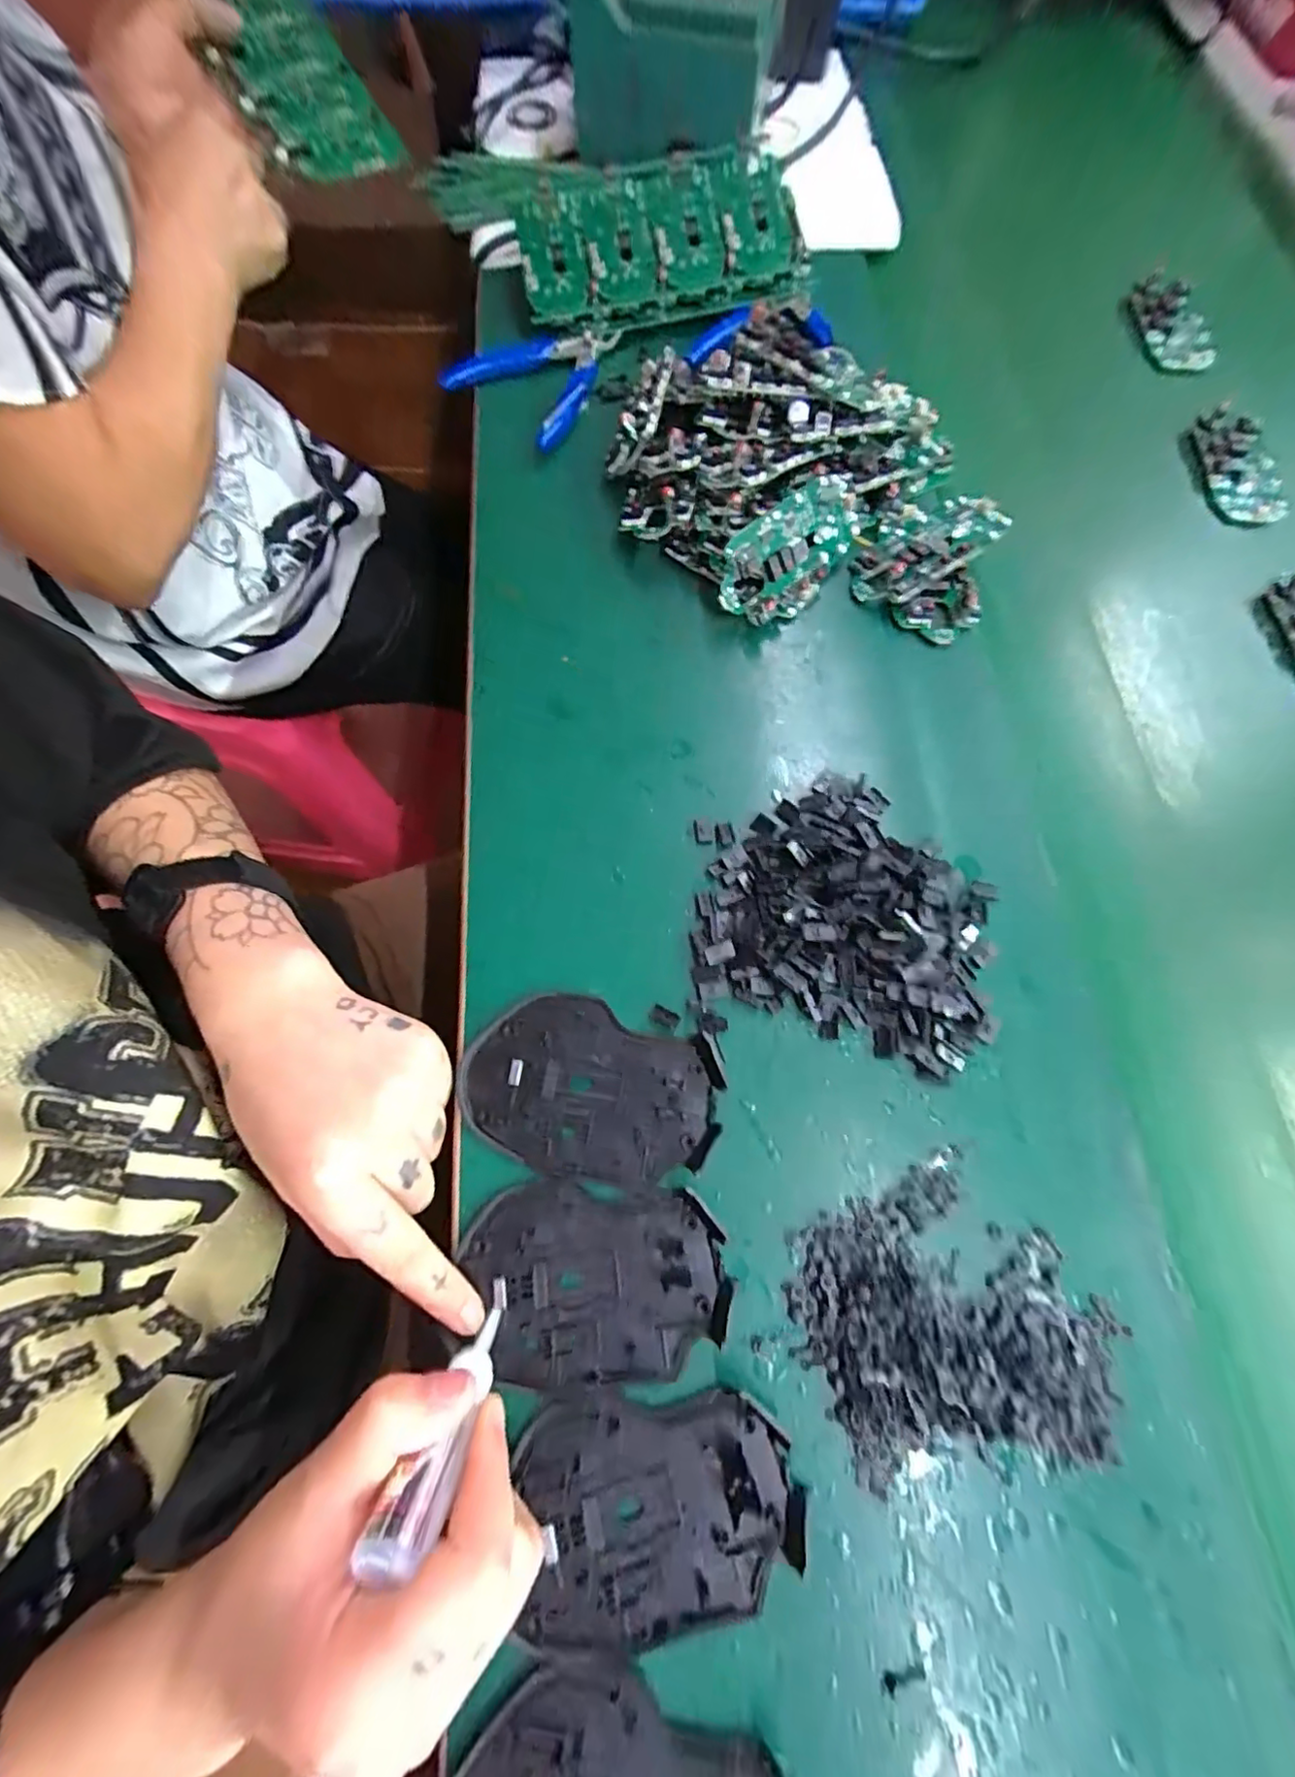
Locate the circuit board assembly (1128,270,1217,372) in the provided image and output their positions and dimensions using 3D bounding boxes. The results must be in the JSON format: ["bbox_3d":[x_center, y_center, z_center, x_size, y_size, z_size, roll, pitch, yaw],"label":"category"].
[{"bbox_3d":[0.393,-0.425,0.451,0.032,0.022,0.089,-10,72,-5],"label":"circuit board assembly"}]

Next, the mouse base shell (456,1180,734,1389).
[{"bbox_3d":[-0.022,0.160,0.241,0.103,0.013,0.069,1,71,-1],"label":"mouse base shell"}]

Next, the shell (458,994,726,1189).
[{"bbox_3d":[-0.026,0.089,0.268,0.112,0.008,0.073,9,71,2],"label":"shell"}]

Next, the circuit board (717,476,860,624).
[{"bbox_3d":[0.084,-0.191,0.344,0.098,0.015,0.054,-44,121,-7],"label":"circuit board"}]

